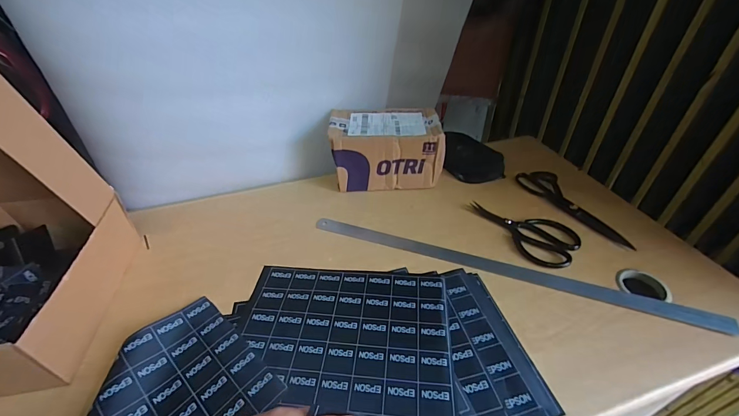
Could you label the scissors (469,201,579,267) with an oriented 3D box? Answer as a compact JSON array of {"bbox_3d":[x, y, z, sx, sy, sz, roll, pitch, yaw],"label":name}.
[{"bbox_3d":[0.269,0.036,0.595,0.185,0.011,0.096,30,49,33],"label":"scissors"}]

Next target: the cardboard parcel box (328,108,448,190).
[{"bbox_3d":[0.035,-0.126,0.716,0.216,0.132,0.129,-3,40,-1],"label":"cardboard parcel box"}]

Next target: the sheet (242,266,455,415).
[{"bbox_3d":[-0.035,0.168,0.463,0.284,0.004,0.204,3,40,6],"label":"sheet"}]

